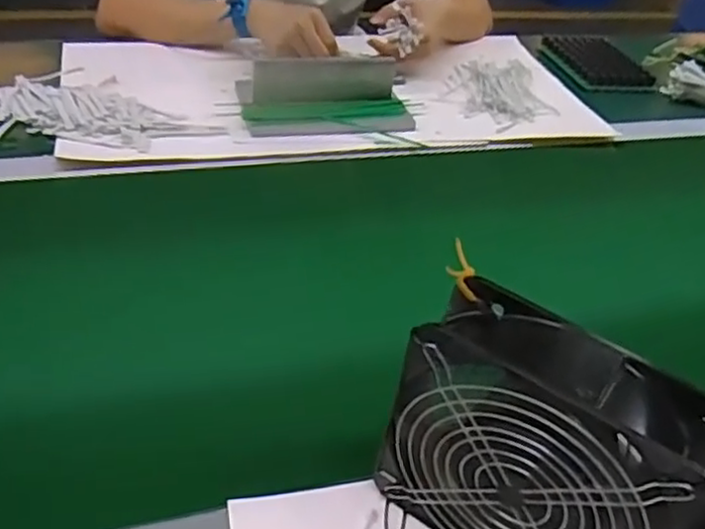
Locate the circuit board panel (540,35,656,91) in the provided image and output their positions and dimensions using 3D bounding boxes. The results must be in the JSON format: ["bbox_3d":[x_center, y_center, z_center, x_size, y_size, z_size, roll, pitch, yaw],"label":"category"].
[{"bbox_3d":[0.374,-0.320,1.092,0.120,0.019,0.185,-4,39,-15],"label":"circuit board panel"}]

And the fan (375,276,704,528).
[{"bbox_3d":[0.100,0.104,0.372,0.157,0.149,0.059,26,41,23],"label":"fan"}]

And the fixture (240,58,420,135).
[{"bbox_3d":[-0.033,-0.208,0.840,0.214,0.046,0.126,3,38,-6],"label":"fixture"}]

